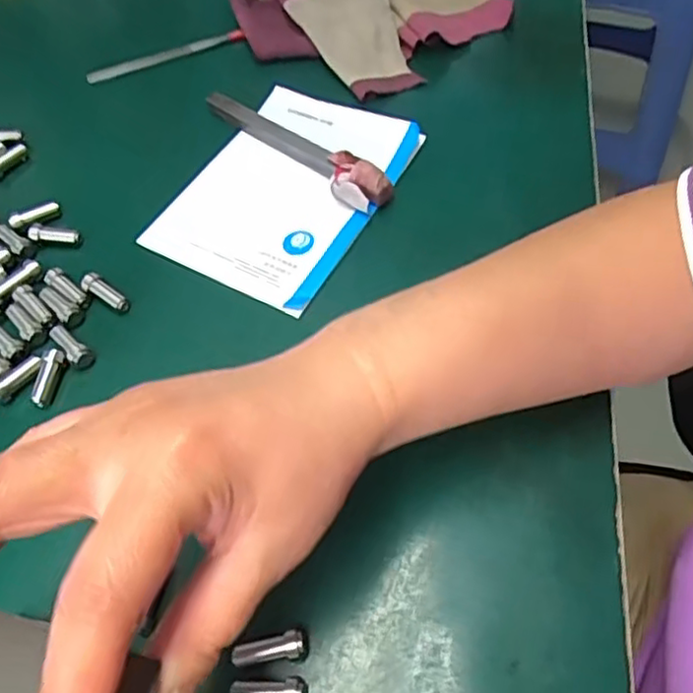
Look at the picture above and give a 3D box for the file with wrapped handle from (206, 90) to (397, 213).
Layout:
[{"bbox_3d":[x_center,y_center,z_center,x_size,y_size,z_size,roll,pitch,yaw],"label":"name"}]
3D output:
[{"bbox_3d":[-0.031,-0.116,0.391,0.137,0.020,0.021,37,68,24],"label":"file with wrapped handle"}]

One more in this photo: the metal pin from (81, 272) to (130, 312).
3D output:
[{"bbox_3d":[-0.124,-0.027,0.350,0.028,0.011,0.010,34,66,22],"label":"metal pin"}]

